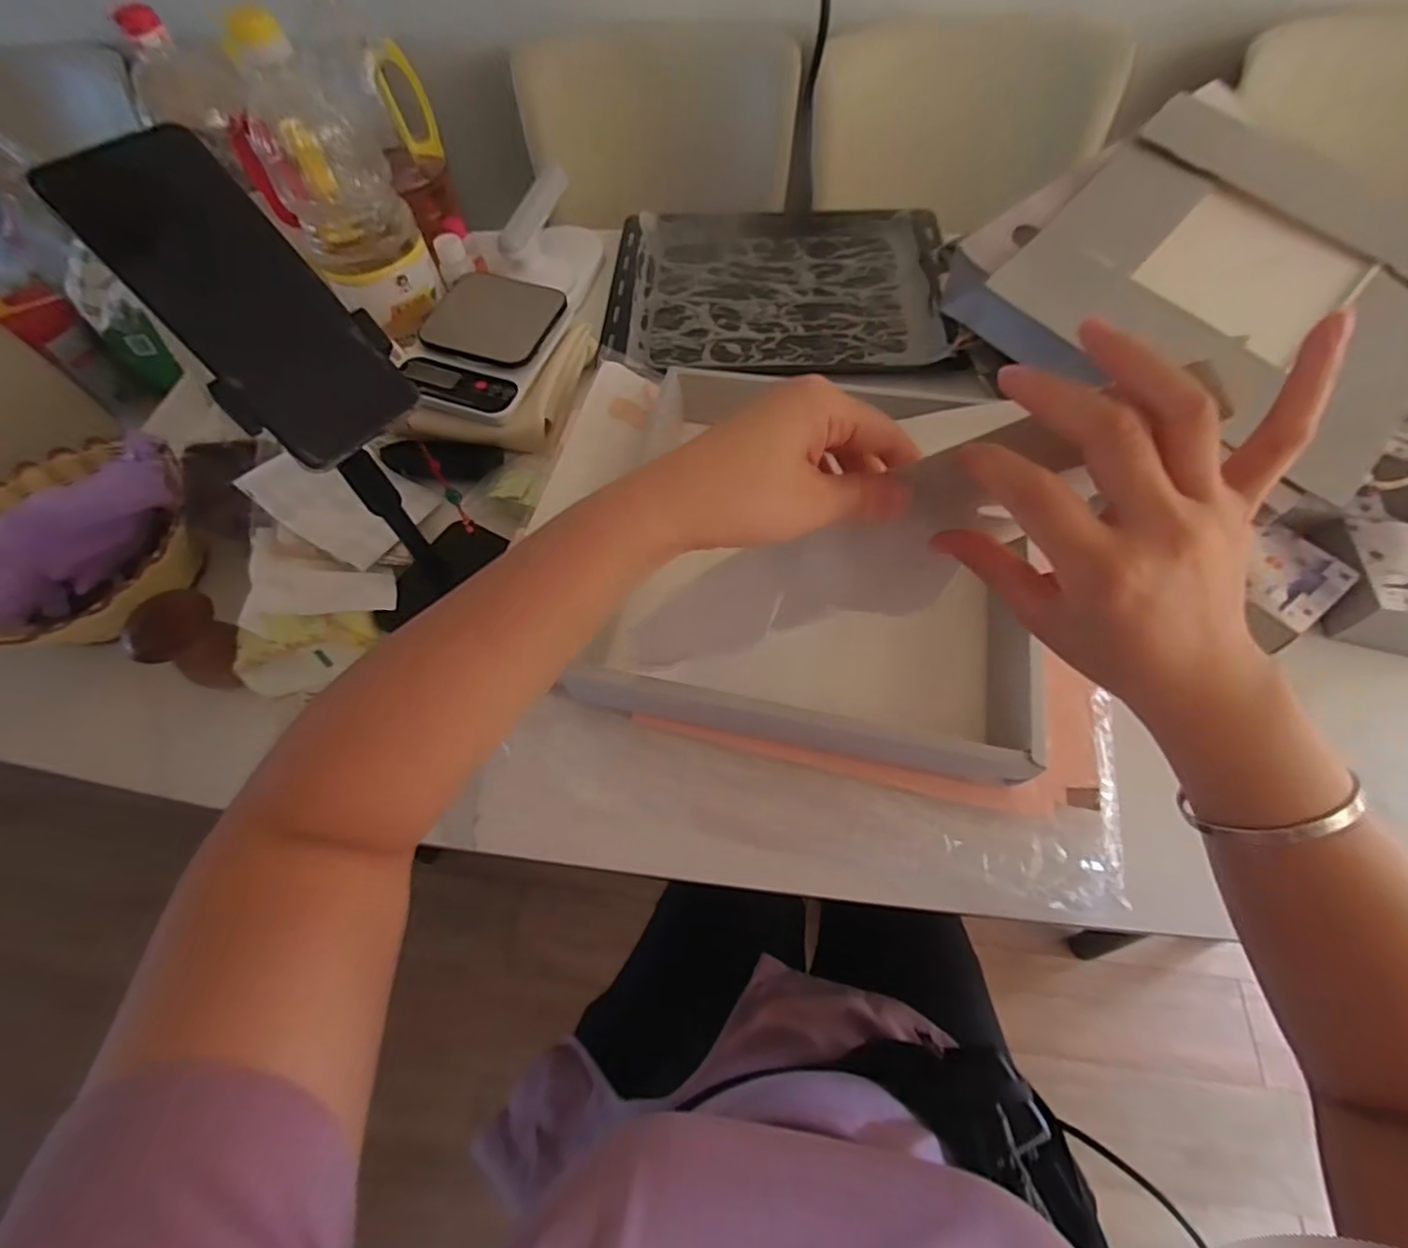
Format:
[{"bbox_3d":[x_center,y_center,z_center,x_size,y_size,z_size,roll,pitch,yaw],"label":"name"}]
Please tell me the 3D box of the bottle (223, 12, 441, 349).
[{"bbox_3d":[-0.353,-0.411,0.586,0.101,0.221,0.093,5,61,7],"label":"bottle"}]

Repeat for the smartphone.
[{"bbox_3d":[-0.231,-0.162,0.314,0.076,0.158,0.013,-49,26,-25],"label":"smartphone"}]

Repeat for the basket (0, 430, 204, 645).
[{"bbox_3d":[-0.545,-0.081,0.532,0.187,0.079,0.191,-2,60,3],"label":"basket"}]

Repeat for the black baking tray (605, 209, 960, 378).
[{"bbox_3d":[0.086,-0.419,0.736,0.383,0.032,0.324,0,60,4],"label":"black baking tray"}]

